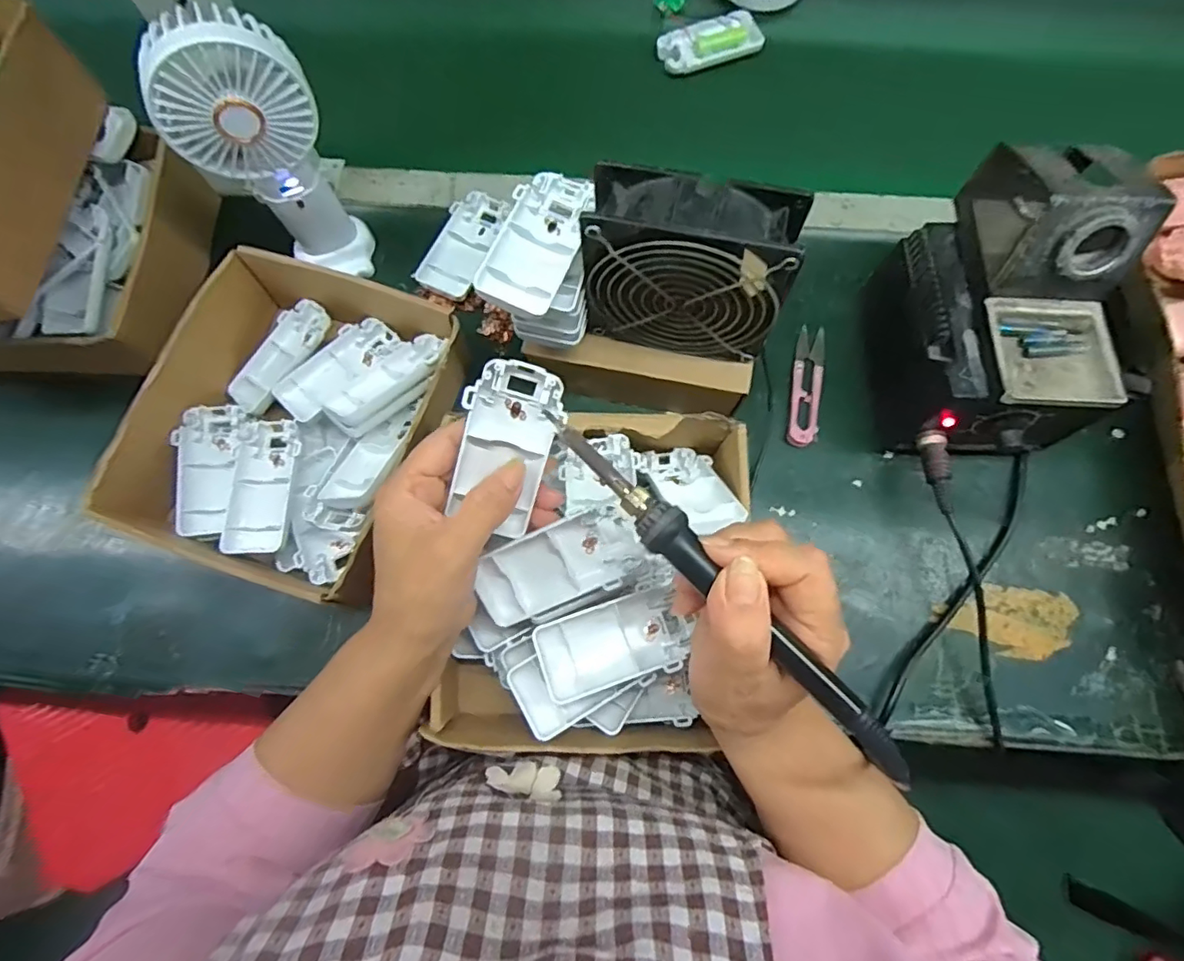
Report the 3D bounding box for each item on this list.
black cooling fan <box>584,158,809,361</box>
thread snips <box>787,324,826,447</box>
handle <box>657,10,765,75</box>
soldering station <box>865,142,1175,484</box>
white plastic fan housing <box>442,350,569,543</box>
[{"bbox_3d":[0.057,-0.128,0.355,0.116,0.119,0.046,13,76,4],"label":"black cooling fan"},{"bbox_3d":[0.170,-0.076,0.452,0.024,0.012,0.102,10,75,3],"label":"thread snips"},{"bbox_3d":[0.110,-0.412,0.542,0.100,0.010,0.047,-19,76,-5],"label":"handle"},{"bbox_3d":[0.272,-0.113,0.382,0.111,0.156,0.179,-4,75,-1],"label":"soldering station"},{"bbox_3d":[-0.047,-0.017,0.307,0.049,0.014,0.092,18,107,-11],"label":"white plastic fan housing"}]

